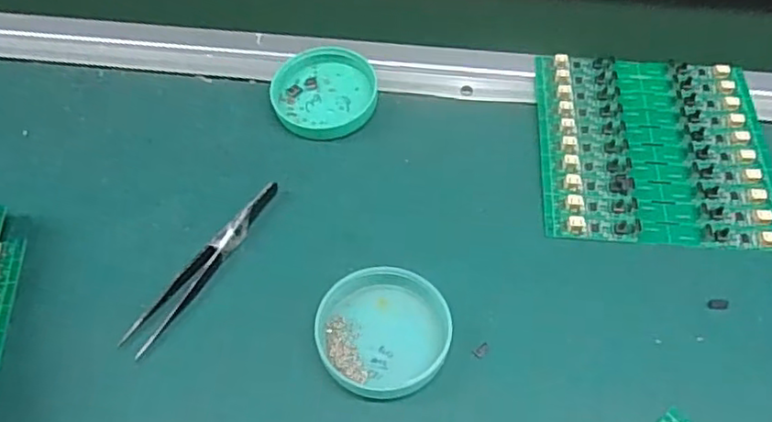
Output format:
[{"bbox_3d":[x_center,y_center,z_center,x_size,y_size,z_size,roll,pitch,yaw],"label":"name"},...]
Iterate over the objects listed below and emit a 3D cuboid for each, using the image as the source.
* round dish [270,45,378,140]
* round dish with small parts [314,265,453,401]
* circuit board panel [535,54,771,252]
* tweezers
[{"bbox_3d":[-0.041,-0.079,0.407,0.065,0.014,0.071,0,55,1],"label":"round dish"},{"bbox_3d":[-0.001,0.059,0.311,0.064,0.014,0.064,0,55,1],"label":"round dish with small parts"},{"bbox_3d":[0.162,-0.041,0.383,0.134,0.011,0.138,4,55,4],"label":"circuit board panel"},{"bbox_3d":[-0.096,0.026,0.336,0.015,0.012,0.115,26,59,18],"label":"tweezers"}]

